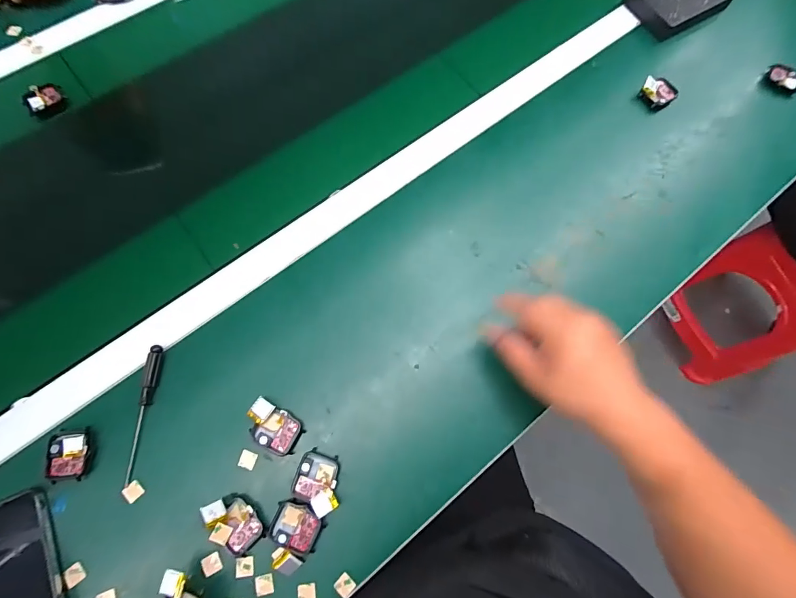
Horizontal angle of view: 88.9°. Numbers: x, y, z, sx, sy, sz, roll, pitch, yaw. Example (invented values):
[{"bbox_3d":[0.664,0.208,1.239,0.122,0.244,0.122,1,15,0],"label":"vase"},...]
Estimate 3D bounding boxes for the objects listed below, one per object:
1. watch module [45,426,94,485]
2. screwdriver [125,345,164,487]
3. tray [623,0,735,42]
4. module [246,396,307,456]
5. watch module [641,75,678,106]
[{"bbox_3d":[-0.313,0.149,0.387,0.036,0.013,0.046,-4,72,-3],"label":"watch module"},{"bbox_3d":[-0.253,0.112,0.401,0.012,0.014,0.130,5,72,0],"label":"screwdriver"},{"bbox_3d":[0.414,-0.443,0.598,0.148,0.025,0.092,-30,75,-11],"label":"tray"},{"bbox_3d":[-0.123,0.127,0.400,0.056,0.009,0.039,32,81,-3],"label":"module"},{"bbox_3d":[0.350,-0.279,0.543,0.043,0.021,0.037,-20,74,-8],"label":"watch module"}]

